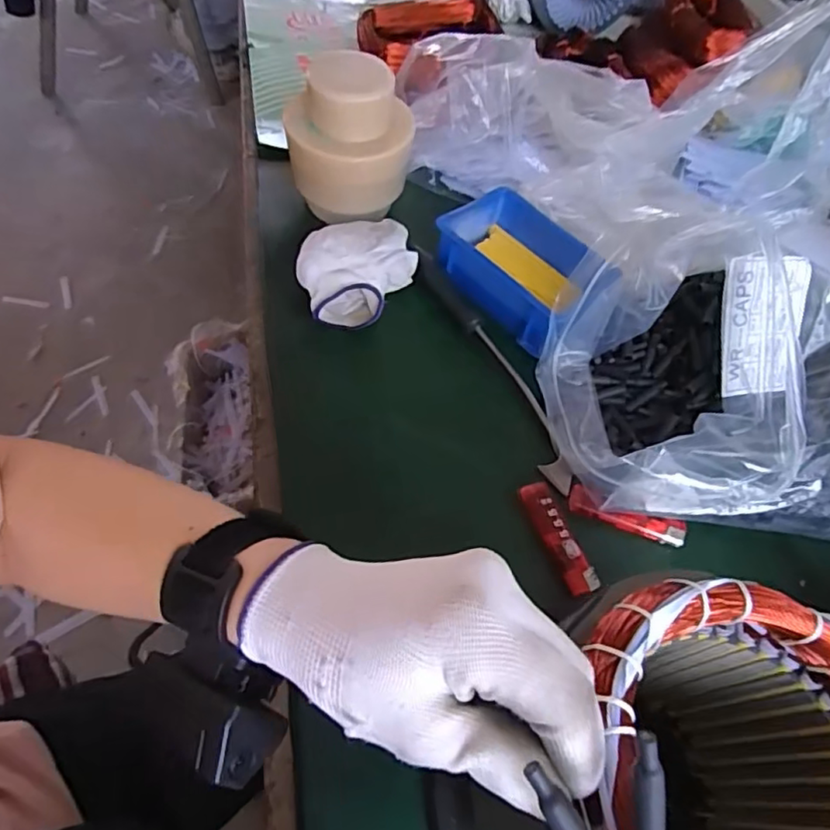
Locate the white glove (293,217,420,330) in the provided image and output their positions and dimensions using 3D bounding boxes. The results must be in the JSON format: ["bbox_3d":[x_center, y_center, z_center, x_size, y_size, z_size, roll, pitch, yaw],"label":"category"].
[{"bbox_3d":[-0.048,-0.120,0.508,0.105,0.047,0.092,-12,60,-16],"label":"white glove"}]

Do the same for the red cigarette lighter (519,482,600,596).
[{"bbox_3d":[0.099,0.086,0.413,0.019,0.011,0.082,-15,61,-18],"label":"red cigarette lighter"}]

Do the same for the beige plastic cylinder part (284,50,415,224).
[{"bbox_3d":[-0.060,-0.238,0.538,0.109,0.134,0.090,3,57,-7],"label":"beige plastic cylinder part"}]

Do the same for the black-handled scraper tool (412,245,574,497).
[{"bbox_3d":[0.064,-0.049,0.489,0.024,0.014,0.250,-19,62,-20],"label":"black-handled scraper tool"}]

